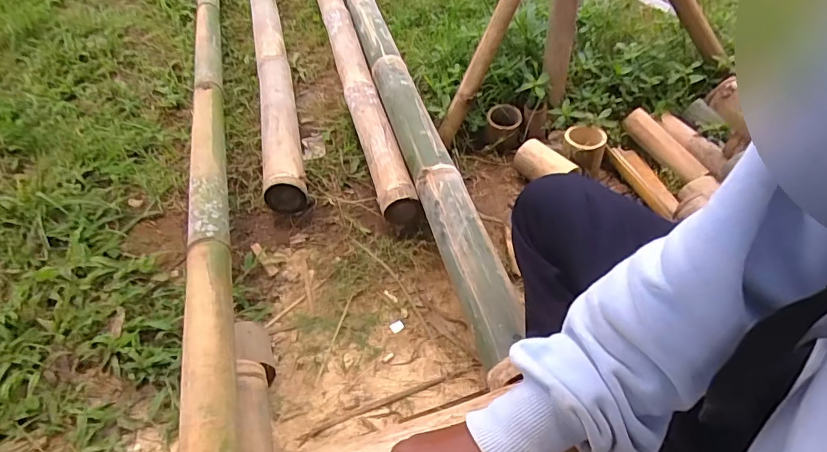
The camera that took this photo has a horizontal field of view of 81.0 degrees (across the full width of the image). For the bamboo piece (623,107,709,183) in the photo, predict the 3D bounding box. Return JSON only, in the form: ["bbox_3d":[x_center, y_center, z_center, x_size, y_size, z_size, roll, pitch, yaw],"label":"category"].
[{"bbox_3d":[0.526,-0.167,1.019,0.043,0.049,0.194,-27,66,-23],"label":"bamboo piece"}]

